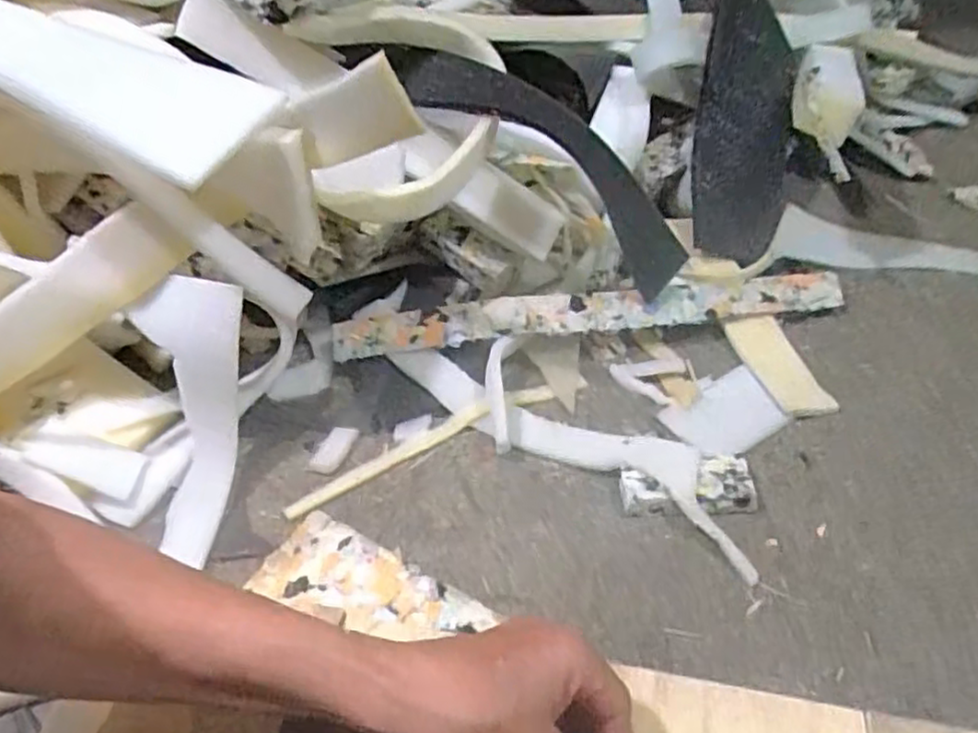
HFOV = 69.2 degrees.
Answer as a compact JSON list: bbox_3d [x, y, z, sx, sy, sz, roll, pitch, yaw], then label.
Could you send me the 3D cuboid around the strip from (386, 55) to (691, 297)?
[{"bbox_3d":[0.065,-0.204,0.691,0.082,0.329,0.129,-46,43,14],"label":"strip"}]

